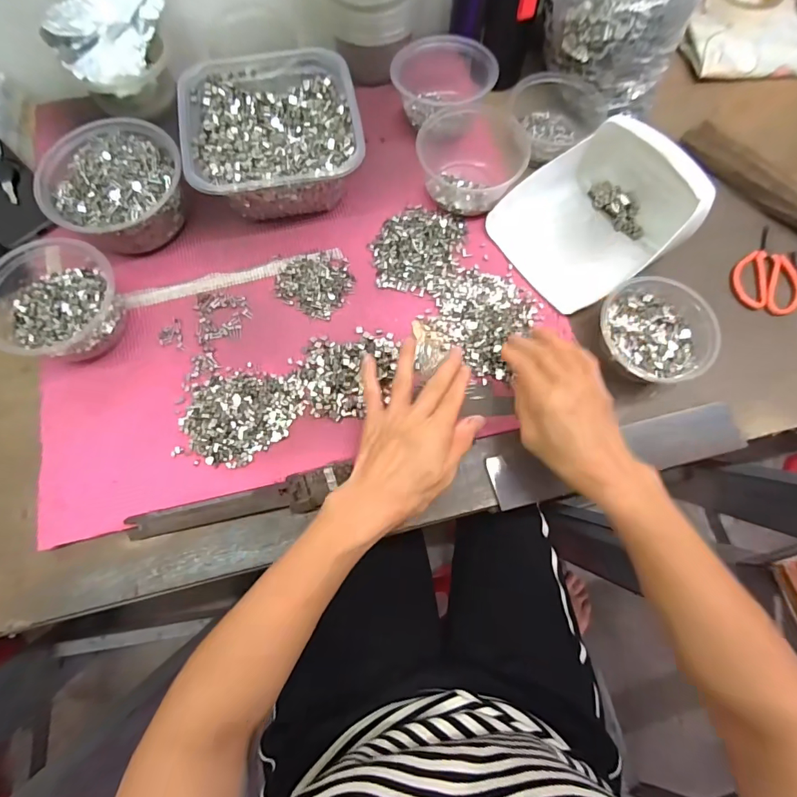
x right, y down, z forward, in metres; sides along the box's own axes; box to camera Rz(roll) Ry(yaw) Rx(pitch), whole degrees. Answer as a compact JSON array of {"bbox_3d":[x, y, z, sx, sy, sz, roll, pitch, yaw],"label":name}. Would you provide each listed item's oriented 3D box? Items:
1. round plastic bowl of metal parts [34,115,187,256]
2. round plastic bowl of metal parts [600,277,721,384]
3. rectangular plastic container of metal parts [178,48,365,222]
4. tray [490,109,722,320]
[{"bbox_3d":[-0.288,-0.221,0.447,0.126,0.062,0.137,0,72,-1],"label":"round plastic bowl of metal parts"},{"bbox_3d":[0.244,-0.063,0.420,0.096,0.054,0.103,0,72,-1],"label":"round plastic bowl of metal parts"},{"bbox_3d":[-0.132,-0.282,0.466,0.172,0.069,0.181,-12,73,-5],"label":"rectangular plastic container of metal parts"},{"bbox_3d":[0.204,-0.196,0.443,0.175,0.076,0.154,-34,76,-11],"label":"tray"}]

